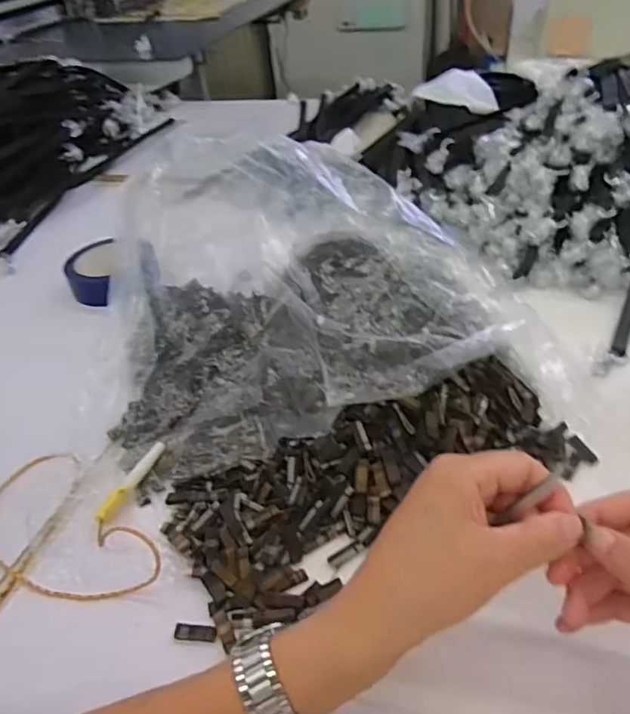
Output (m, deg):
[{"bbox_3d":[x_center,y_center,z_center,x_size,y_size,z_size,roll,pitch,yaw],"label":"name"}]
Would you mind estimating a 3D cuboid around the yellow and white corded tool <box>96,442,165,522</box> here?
[{"bbox_3d":[-0.158,0.107,0.476,0.012,0.012,0.082,15,45,23],"label":"yellow and white corded tool"}]

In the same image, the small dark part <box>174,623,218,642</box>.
[{"bbox_3d":[-0.082,0.190,0.380,0.030,0.004,0.010,0,41,8],"label":"small dark part"}]

